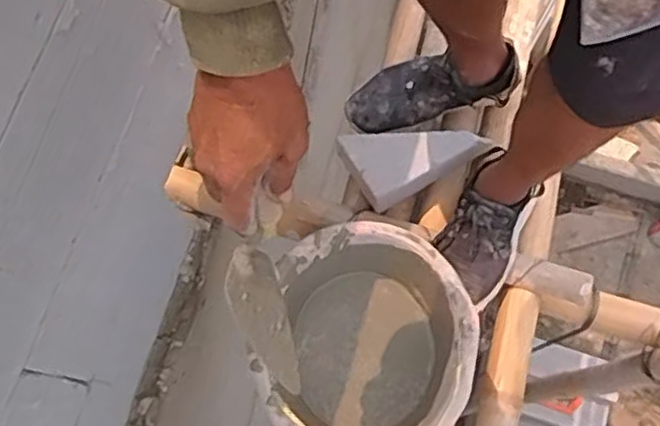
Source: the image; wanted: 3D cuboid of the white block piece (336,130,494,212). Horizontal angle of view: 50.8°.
[{"bbox_3d":[0.131,-0.101,1.109,0.208,0.081,0.132,-30,74,-8],"label":"white block piece"}]

